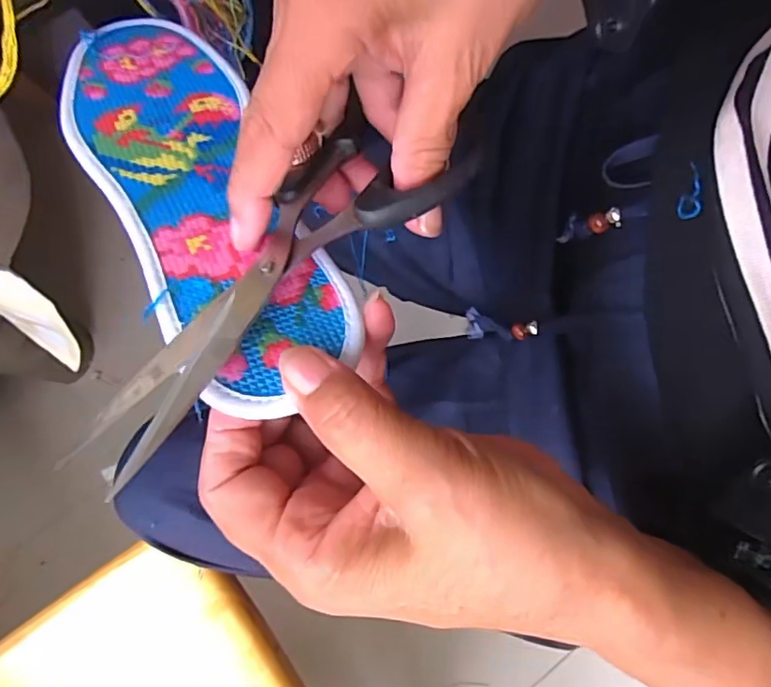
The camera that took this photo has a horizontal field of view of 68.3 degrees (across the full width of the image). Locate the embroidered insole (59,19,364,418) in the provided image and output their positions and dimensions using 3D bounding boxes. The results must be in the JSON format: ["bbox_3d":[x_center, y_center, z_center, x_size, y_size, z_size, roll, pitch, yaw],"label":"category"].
[{"bbox_3d":[-0.083,-0.073,0.229,0.072,0.006,0.237,-17,56,-18],"label":"embroidered insole"}]

